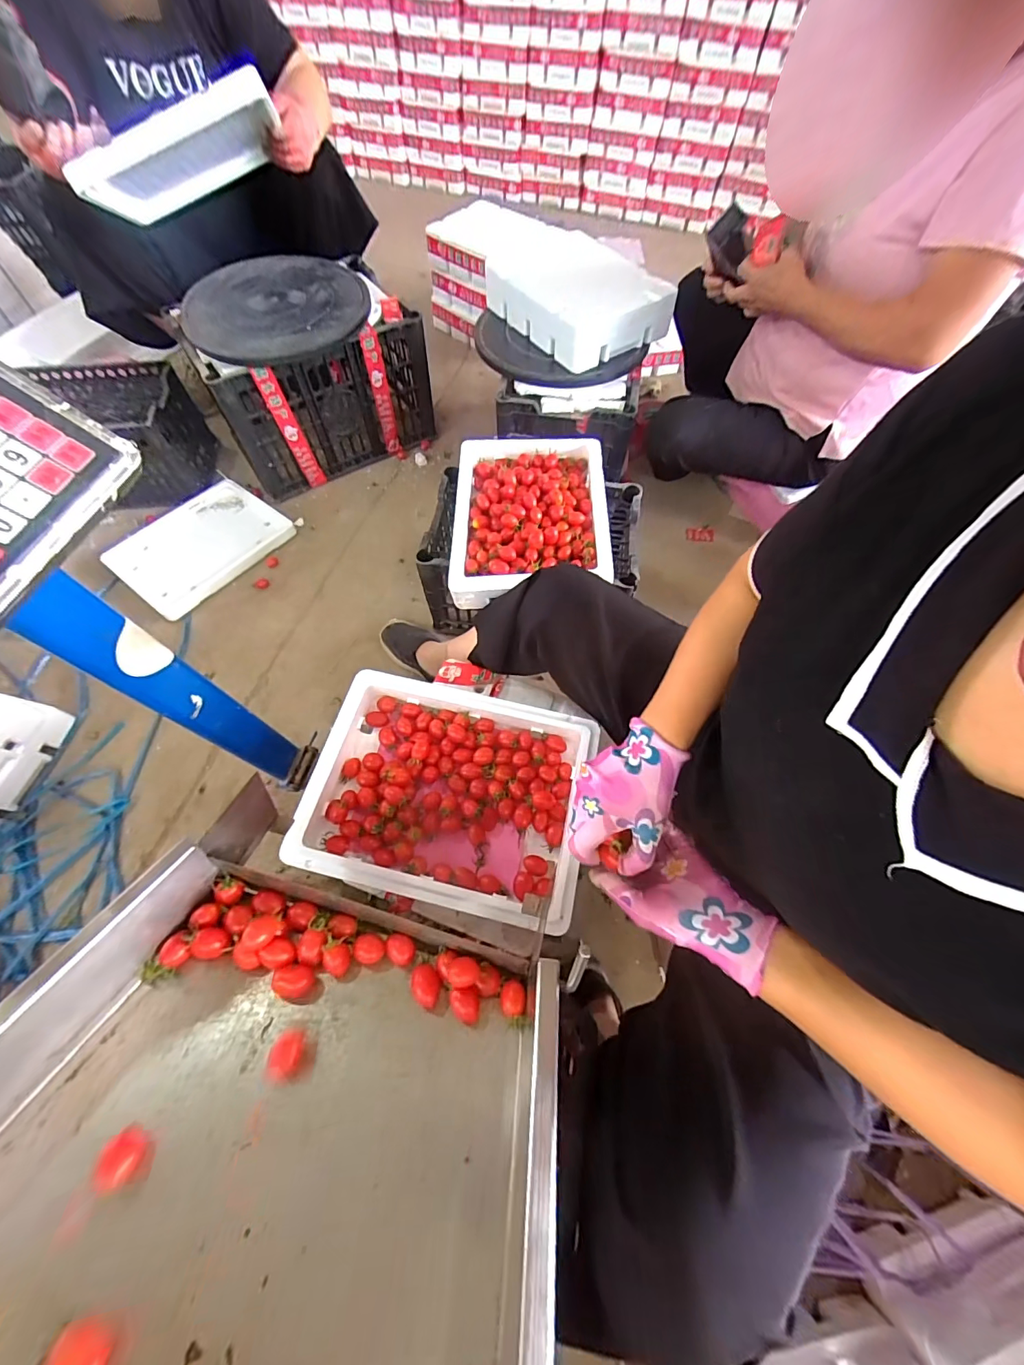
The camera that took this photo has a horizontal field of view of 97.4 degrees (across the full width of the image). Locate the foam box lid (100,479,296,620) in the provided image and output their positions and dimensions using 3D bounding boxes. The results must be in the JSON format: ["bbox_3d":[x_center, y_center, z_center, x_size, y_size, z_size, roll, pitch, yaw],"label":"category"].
[{"bbox_3d":[-0.738,-0.336,1.065,0.279,0.033,0.351,38,71,15],"label":"foam box lid"}]

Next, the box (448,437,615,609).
[{"bbox_3d":[0.029,-0.290,0.801,0.269,0.079,0.334,-1,66,-1],"label":"box"}]

